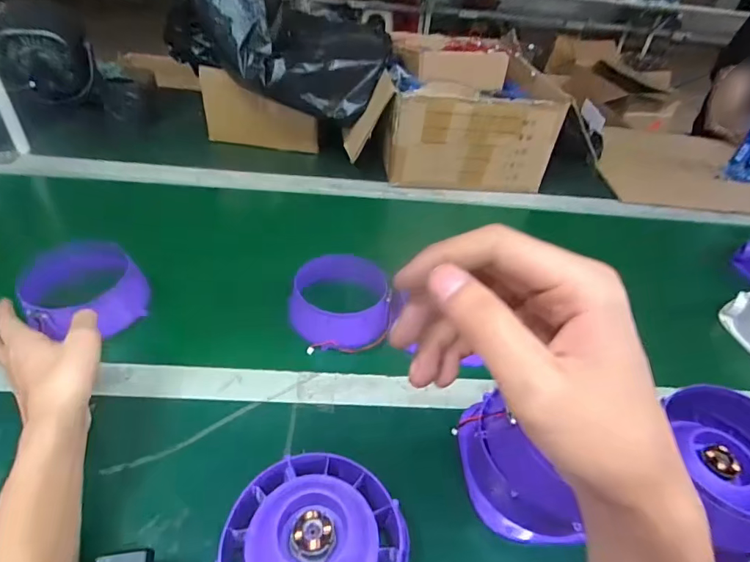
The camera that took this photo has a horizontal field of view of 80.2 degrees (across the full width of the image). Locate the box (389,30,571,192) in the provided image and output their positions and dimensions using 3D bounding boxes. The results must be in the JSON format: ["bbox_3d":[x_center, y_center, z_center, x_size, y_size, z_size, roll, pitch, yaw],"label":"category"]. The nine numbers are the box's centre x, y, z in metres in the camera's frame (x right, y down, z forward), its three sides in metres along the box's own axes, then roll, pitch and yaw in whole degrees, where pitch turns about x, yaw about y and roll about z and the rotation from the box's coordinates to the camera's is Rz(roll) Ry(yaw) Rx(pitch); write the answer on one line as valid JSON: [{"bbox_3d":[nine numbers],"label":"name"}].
[{"bbox_3d":[0.169,-0.341,0.884,0.302,0.178,0.321,3,40,-4],"label":"box"}]

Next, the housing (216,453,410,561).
[{"bbox_3d":[-0.045,0.201,0.330,0.130,0.064,0.131,4,40,-3],"label":"housing"}]

